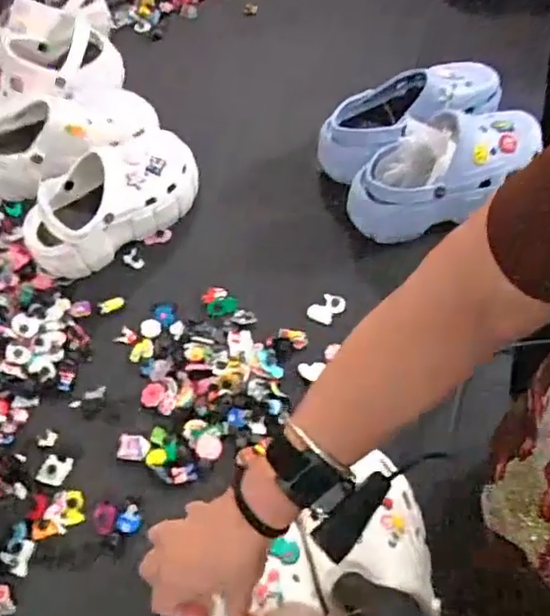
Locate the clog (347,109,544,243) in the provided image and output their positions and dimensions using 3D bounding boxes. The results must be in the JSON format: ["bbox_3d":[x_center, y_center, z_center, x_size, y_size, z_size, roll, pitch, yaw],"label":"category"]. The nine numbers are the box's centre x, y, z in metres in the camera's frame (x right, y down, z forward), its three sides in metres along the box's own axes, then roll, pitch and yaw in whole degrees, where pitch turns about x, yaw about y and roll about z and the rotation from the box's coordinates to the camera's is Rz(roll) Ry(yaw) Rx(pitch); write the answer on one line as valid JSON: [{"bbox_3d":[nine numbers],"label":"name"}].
[{"bbox_3d":[0.219,-0.172,0.774,0.257,0.097,0.097,-18,58,-6],"label":"clog"}]

